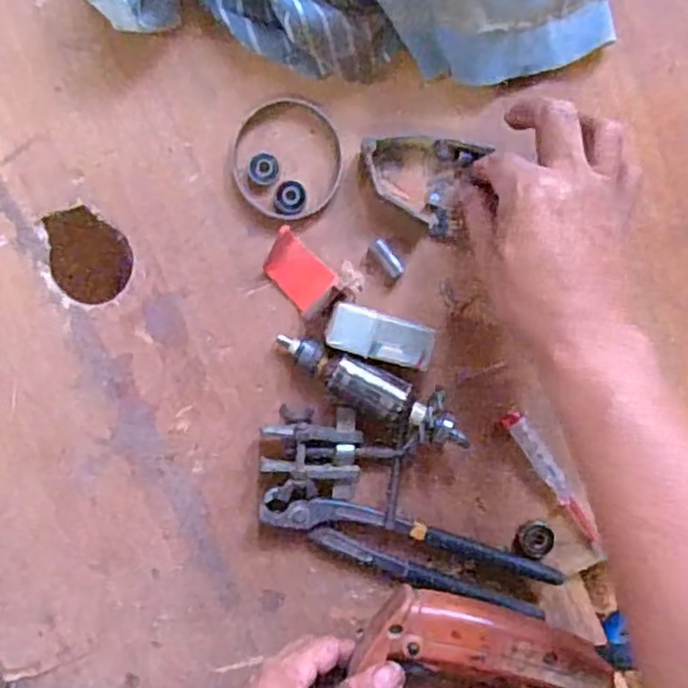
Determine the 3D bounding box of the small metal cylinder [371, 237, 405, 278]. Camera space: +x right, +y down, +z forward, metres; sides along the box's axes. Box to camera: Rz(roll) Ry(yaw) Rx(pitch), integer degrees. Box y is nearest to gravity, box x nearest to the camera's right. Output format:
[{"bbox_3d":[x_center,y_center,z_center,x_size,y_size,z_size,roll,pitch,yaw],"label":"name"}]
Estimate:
[{"bbox_3d":[0.030,-0.058,0.487,0.012,0.010,0.029,-40,98,2],"label":"small metal cylinder"}]

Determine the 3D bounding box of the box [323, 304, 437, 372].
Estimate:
[{"bbox_3d":[0.024,-0.005,0.484,0.068,0.033,0.030,16,96,-5],"label":"box"}]

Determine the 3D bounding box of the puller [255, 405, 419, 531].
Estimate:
[{"bbox_3d":[-0.005,0.079,0.492,0.100,0.026,0.069,13,96,-5],"label":"puller"}]

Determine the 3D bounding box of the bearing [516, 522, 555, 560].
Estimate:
[{"bbox_3d":[0.138,0.141,0.516,0.025,0.005,0.027,0,97,-3],"label":"bearing"}]

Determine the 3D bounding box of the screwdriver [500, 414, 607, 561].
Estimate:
[{"bbox_3d":[0.151,0.097,0.512,0.014,0.015,0.117,-36,98,2],"label":"screwdriver"}]

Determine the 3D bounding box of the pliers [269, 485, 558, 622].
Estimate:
[{"bbox_3d":[0.046,0.148,0.508,0.216,0.019,0.046,21,96,-5],"label":"pliers"}]

